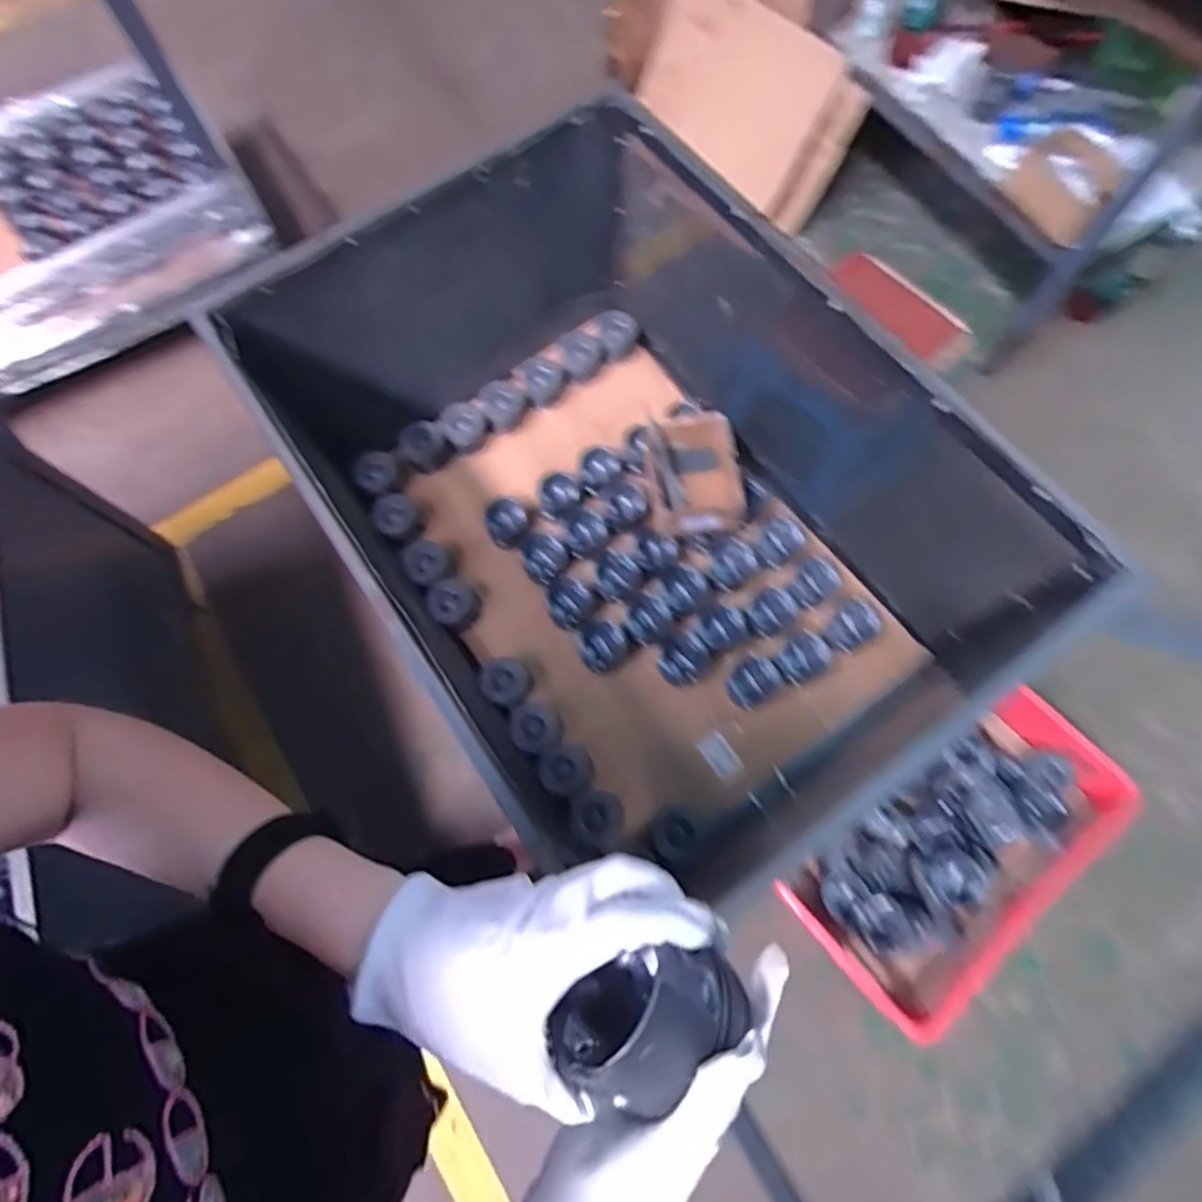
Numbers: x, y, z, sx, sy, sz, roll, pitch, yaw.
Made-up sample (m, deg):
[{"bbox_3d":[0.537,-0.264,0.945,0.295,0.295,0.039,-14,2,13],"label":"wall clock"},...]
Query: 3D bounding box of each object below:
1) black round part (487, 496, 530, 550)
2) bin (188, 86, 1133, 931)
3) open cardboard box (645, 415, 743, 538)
[{"bbox_3d":[-0.191,-0.159,1.335,0.082,0.043,0.091,-26,72,-6],"label":"black round part"},{"bbox_3d":[0.082,-0.193,1.134,0.912,0.519,1.122,-33,73,-9],"label":"bin"},{"bbox_3d":[0.179,-0.237,1.267,0.175,0.110,0.216,-4,71,1],"label":"open cardboard box"}]

